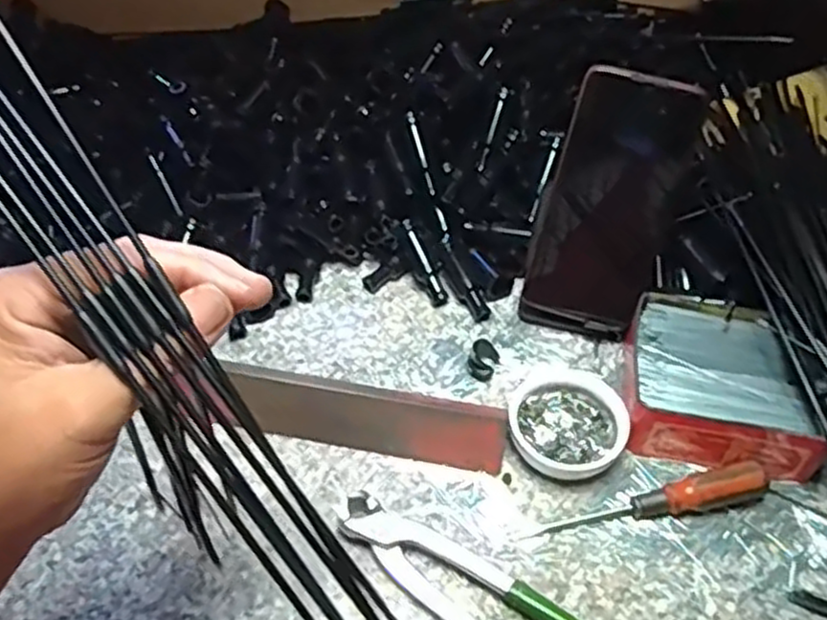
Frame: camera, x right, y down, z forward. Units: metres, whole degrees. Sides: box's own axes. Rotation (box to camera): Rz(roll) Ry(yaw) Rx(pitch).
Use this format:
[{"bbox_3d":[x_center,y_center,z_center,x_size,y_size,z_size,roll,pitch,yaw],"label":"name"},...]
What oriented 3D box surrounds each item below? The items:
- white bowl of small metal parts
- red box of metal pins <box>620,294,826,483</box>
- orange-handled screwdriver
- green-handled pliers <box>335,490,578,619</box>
[{"bbox_3d":[0.099,0.069,0.482,0.069,0.022,0.081,8,48,8],"label":"white bowl of small metal parts"},{"bbox_3d":[0.194,0.049,0.489,0.111,0.043,0.106,9,48,9],"label":"red box of metal pins"},{"bbox_3d":[0.137,0.114,0.439,0.140,0.022,0.020,-11,48,-10],"label":"orange-handled screwdriver"},{"bbox_3d":[0.043,0.159,0.406,0.195,0.016,0.043,29,54,25],"label":"green-handled pliers"}]

